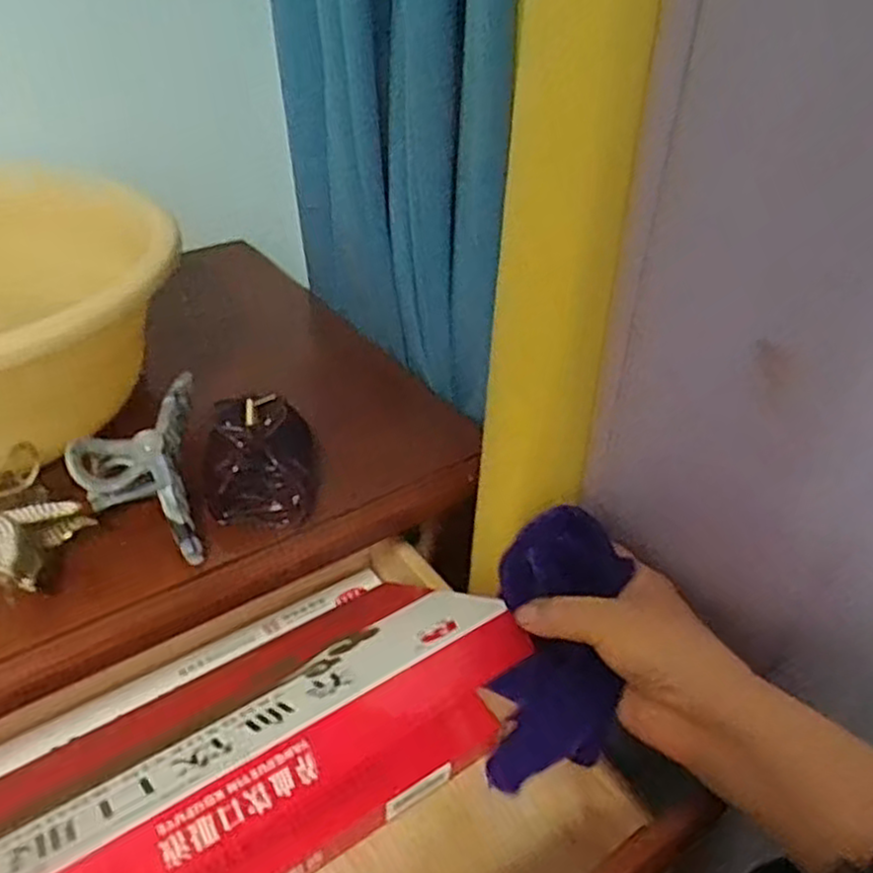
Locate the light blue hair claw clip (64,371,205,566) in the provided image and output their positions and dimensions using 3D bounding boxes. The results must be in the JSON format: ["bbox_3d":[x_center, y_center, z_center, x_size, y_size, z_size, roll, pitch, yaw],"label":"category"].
[{"bbox_3d":[-0.169,0.017,0.422,0.066,0.042,0.116,-7,38,-14],"label":"light blue hair claw clip"}]

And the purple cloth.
[{"bbox_3d":[0.063,0.116,0.402,0.062,0.151,0.028,6,-1,2],"label":"purple cloth"}]

